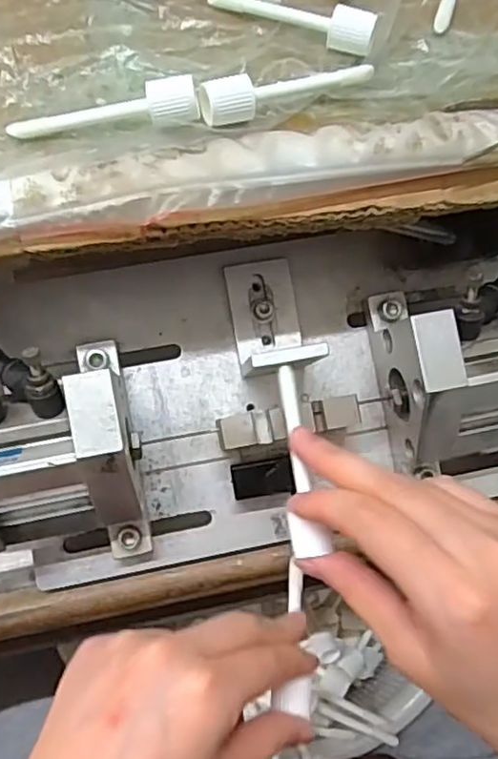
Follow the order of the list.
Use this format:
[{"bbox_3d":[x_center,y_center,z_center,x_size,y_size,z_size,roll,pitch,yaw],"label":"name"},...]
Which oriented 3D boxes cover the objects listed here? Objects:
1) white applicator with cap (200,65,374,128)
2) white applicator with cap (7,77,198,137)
[{"bbox_3d":[0.018,-0.129,0.283,0.081,0.016,0.013,-22,71,-11],"label":"white applicator with cap"},{"bbox_3d":[-0.062,-0.113,0.276,0.081,0.013,0.014,-6,68,9],"label":"white applicator with cap"}]

